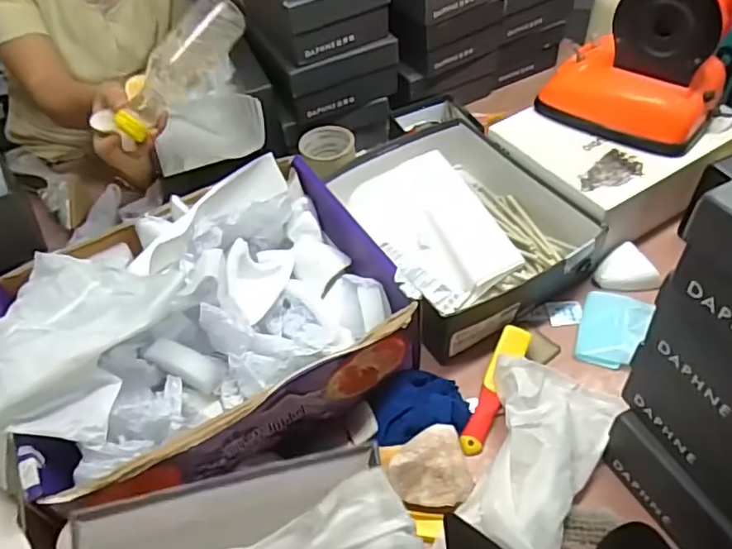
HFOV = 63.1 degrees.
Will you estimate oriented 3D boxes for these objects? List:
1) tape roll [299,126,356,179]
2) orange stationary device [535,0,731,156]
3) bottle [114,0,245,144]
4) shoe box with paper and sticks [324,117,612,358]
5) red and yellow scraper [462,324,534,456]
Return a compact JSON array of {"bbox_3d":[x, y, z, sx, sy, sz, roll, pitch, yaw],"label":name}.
[{"bbox_3d":[-0.057,-0.184,0.921,0.083,0.045,0.091,-3,49,3],"label":"tape roll"},{"bbox_3d":[0.354,-0.294,0.771,0.218,0.210,0.123,20,54,21],"label":"orange stationary device"},{"bbox_3d":[-0.223,-0.249,0.721,0.050,0.067,0.193,29,78,26],"label":"bottle"},{"bbox_3d":[0.113,-0.080,0.819,0.284,0.104,0.335,-25,52,-15],"label":"shoe box with paper and sticks"},{"bbox_3d":[0.148,0.129,0.685,0.033,0.018,0.161,21,69,21],"label":"red and yellow scraper"}]

